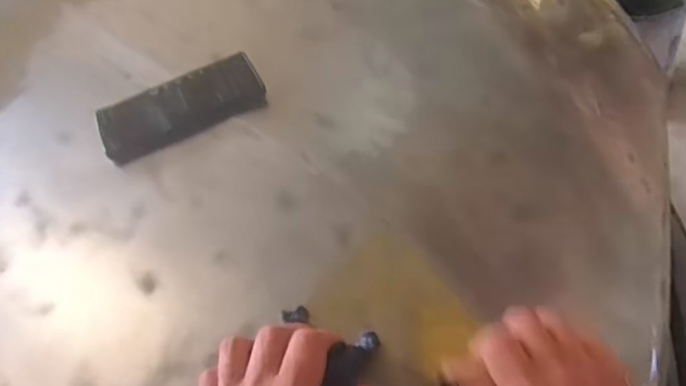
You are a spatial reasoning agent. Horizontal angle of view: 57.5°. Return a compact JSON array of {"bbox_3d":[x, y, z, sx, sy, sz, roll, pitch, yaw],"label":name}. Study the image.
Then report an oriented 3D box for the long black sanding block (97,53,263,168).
[{"bbox_3d":[-0.162,-0.086,0.634,0.165,0.022,0.078,-27,51,-8],"label":"long black sanding block"}]

